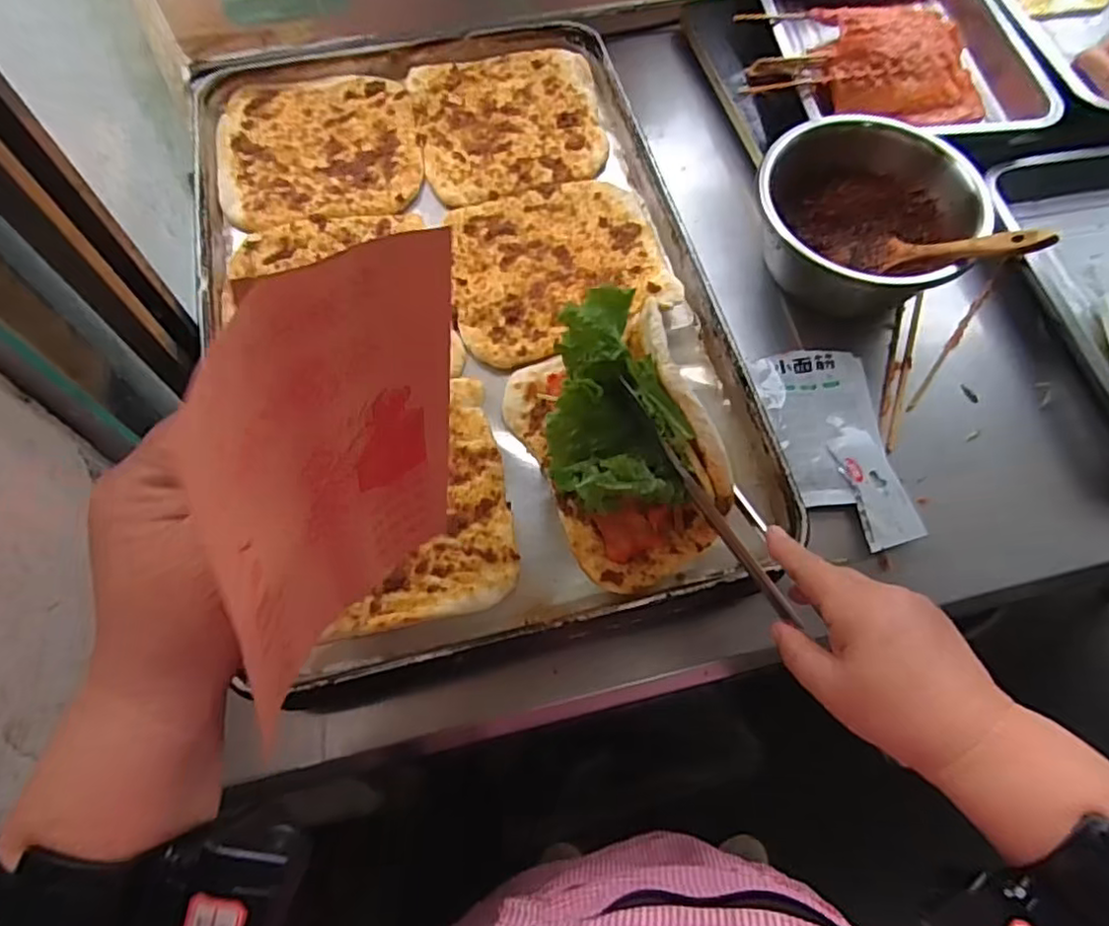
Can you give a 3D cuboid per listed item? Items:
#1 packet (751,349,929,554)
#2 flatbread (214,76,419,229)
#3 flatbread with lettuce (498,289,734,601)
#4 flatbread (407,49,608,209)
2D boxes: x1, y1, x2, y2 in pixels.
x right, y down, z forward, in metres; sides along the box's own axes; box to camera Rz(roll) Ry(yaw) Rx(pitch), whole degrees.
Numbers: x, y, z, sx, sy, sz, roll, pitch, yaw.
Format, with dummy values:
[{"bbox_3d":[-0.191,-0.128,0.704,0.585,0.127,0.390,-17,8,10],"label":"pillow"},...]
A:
[{"bbox_3d":[0.239,-0.019,0.555,0.085,0.017,0.185,-8,64,-5],"label":"packet"},{"bbox_3d":[-0.224,-0.303,0.623,0.183,0.015,0.180,-11,65,-7],"label":"flatbread"},{"bbox_3d":[0.039,-0.019,0.448,0.104,0.094,0.186,-15,65,-9],"label":"flatbread with lettuce"},{"bbox_3d":[-0.043,-0.338,0.640,0.178,0.012,0.188,-12,65,-7],"label":"flatbread"}]

